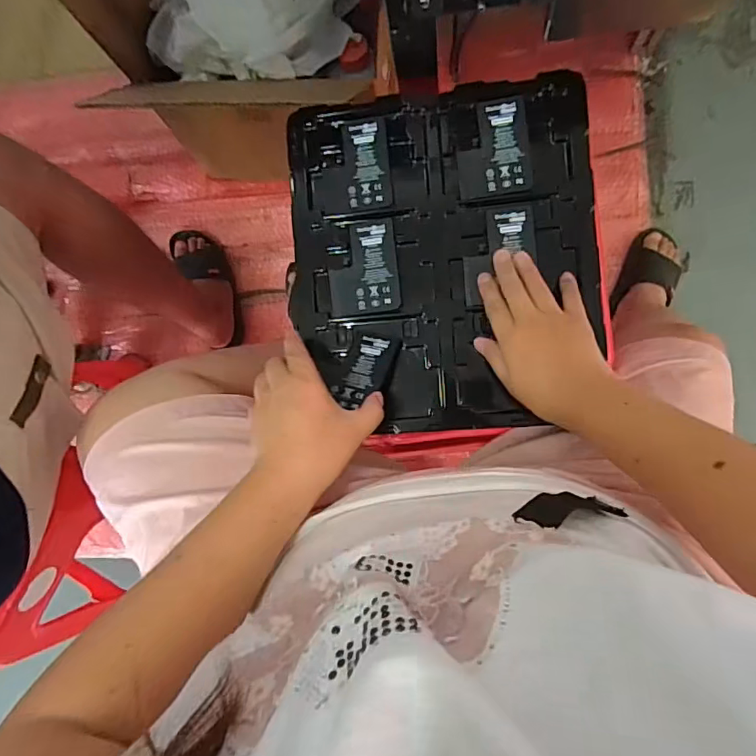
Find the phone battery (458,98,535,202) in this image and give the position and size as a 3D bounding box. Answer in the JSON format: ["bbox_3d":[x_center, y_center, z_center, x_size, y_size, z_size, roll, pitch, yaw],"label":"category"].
[{"bbox_3d":[0.107,-0.215,0.478,0.066,0.005,0.089,-5,87,7],"label":"phone battery"}]

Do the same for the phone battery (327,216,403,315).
[{"bbox_3d":[-0.014,-0.105,0.494,0.067,0.006,0.087,-5,87,7],"label":"phone battery"}]

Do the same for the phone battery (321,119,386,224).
[{"bbox_3d":[-0.010,-0.207,0.495,0.043,0.005,0.087,-5,87,7],"label":"phone battery"}]

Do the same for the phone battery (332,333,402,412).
[{"bbox_3d":[-0.008,-0.008,0.467,0.045,0.009,0.075,15,62,13],"label":"phone battery"}]

